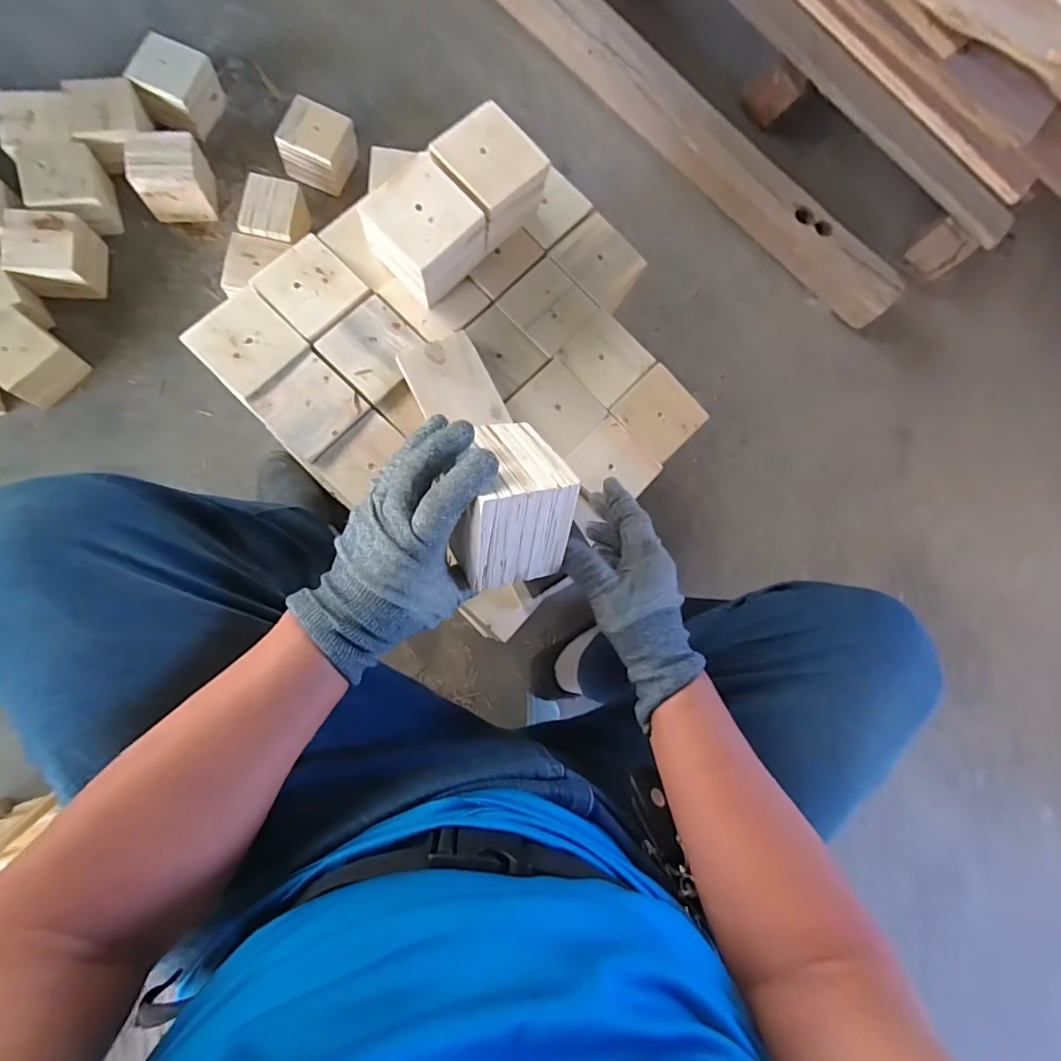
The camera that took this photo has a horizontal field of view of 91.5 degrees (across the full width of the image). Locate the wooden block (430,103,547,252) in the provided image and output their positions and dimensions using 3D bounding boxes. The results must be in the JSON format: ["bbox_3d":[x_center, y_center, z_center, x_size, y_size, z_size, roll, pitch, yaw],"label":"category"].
[{"bbox_3d":[-0.045,-0.383,0.564,0.099,0.077,0.097,-43,92,-11],"label":"wooden block"}]

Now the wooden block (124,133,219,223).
[{"bbox_3d":[-0.559,-0.551,0.806,0.093,0.091,0.084,-4,84,-10],"label":"wooden block"}]

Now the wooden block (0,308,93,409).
[{"bbox_3d":[-0.722,-0.247,0.745,0.098,0.068,0.094,42,79,-3],"label":"wooden block"}]

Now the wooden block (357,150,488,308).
[{"bbox_3d":[-0.113,-0.313,0.543,0.097,0.072,0.096,43,79,-2],"label":"wooden block"}]

